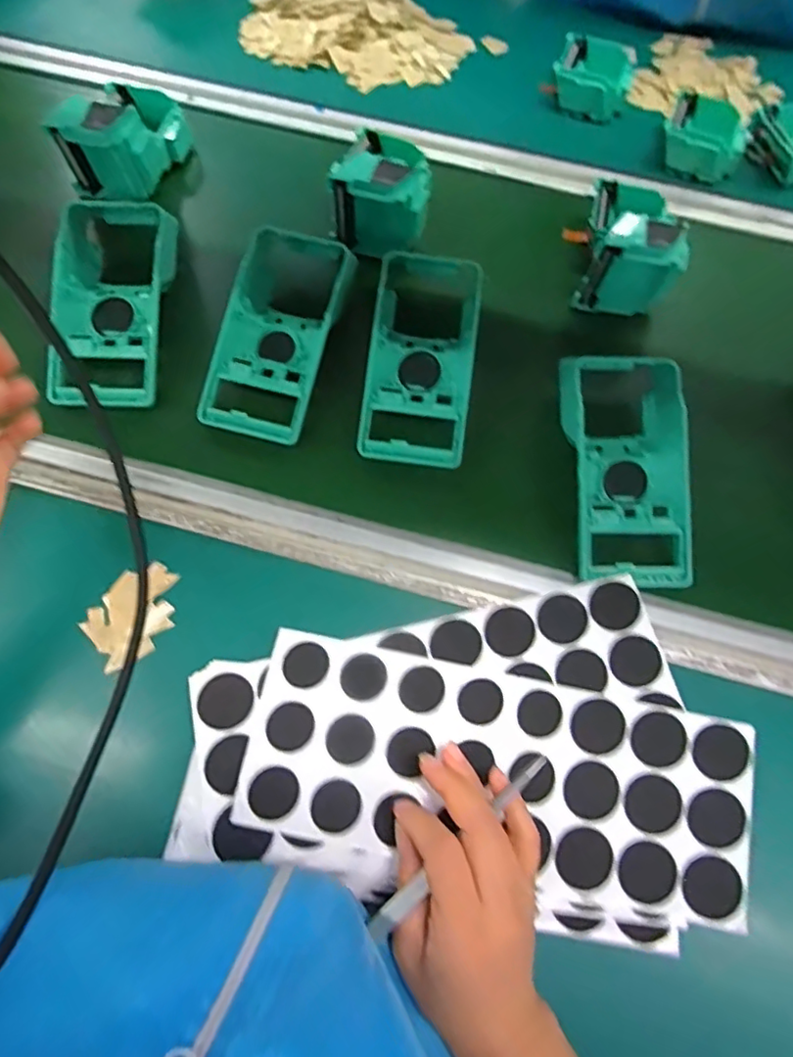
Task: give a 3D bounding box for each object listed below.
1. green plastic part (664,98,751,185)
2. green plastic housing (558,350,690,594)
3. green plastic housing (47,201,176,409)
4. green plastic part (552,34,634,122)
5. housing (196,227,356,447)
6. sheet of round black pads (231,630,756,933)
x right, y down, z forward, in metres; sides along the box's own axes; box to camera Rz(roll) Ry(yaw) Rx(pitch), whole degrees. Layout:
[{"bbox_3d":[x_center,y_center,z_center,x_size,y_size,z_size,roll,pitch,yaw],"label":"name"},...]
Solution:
[{"bbox_3d":[0.312,-0.396,0.602,0.082,0.032,0.086,29,70,10],"label":"green plastic part"},{"bbox_3d":[0.170,-0.048,0.448,0.099,0.050,0.177,5,68,0],"label":"green plastic housing"},{"bbox_3d":[-0.232,-0.192,0.493,0.085,0.056,0.193,2,68,-1],"label":"green plastic housing"},{"bbox_3d":[0.209,-0.480,0.636,0.080,0.037,0.080,22,69,7],"label":"green plastic part"},{"bbox_3d":[-0.093,-0.164,0.484,0.093,0.049,0.187,10,68,2],"label":"housing"},{"bbox_3d":[0.062,0.150,0.362,0.298,0.011,0.121,12,71,1],"label":"sheet of round black pads"}]

